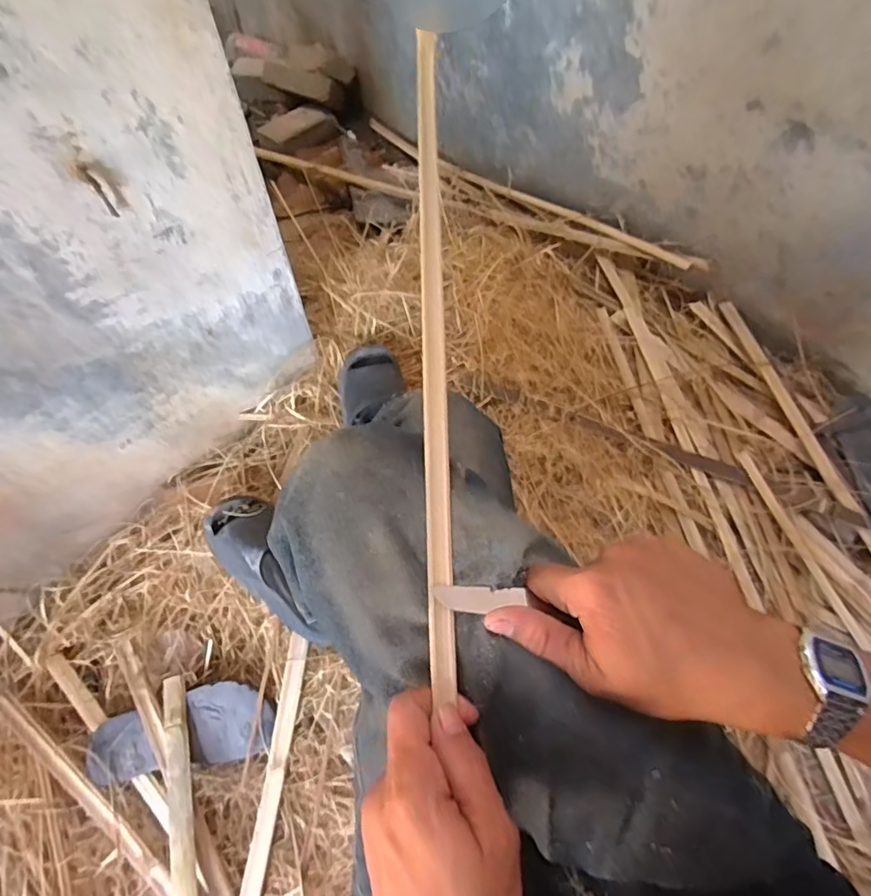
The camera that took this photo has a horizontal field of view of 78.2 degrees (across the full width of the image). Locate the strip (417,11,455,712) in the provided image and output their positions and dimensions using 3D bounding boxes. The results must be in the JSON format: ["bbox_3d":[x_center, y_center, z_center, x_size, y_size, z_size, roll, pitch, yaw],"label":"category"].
[{"bbox_3d":[-0.001,-0.082,0.342,0.015,0.009,0.438,-2,76,2],"label":"strip"}]

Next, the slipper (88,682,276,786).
[{"bbox_3d":[-0.351,0.392,0.747,0.246,0.025,0.096,-10,63,-2],"label":"slipper"}]

